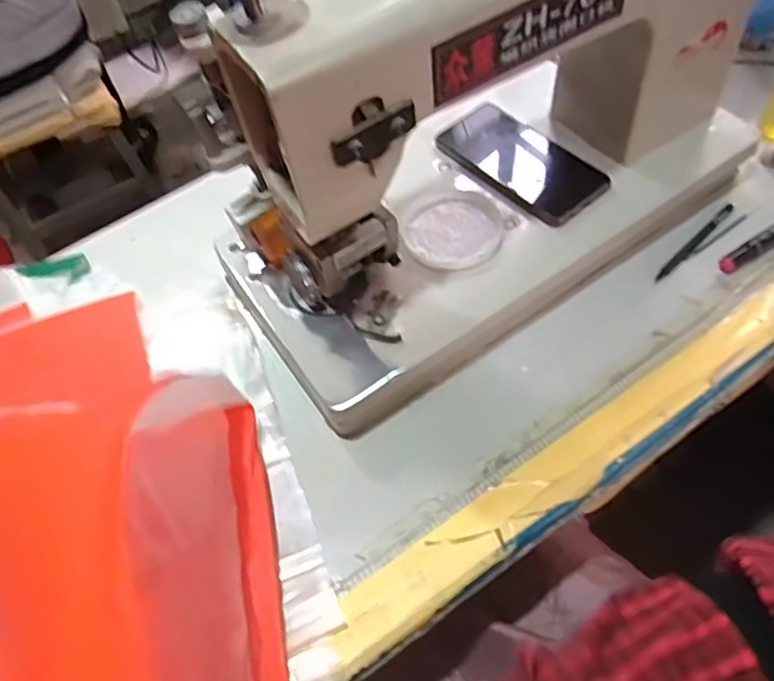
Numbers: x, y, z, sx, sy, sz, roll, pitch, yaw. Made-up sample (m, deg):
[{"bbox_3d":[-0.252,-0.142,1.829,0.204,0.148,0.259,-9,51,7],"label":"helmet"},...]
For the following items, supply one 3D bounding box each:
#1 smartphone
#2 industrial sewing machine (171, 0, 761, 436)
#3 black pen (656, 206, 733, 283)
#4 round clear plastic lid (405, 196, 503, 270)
[{"bbox_3d":[0.129,-0.178,0.617,0.080,0.017,0.170,-43,60,-8],"label":"smartphone"},{"bbox_3d":[0.109,-0.205,0.515,0.515,0.325,0.216,-31,58,-15],"label":"industrial sewing machine"},{"bbox_3d":[0.301,-0.098,0.603,0.126,0.008,0.008,-39,61,-20],"label":"black pen"},{"bbox_3d":[0.063,-0.100,0.580,0.089,0.007,0.085,-3,55,4],"label":"round clear plastic lid"}]

